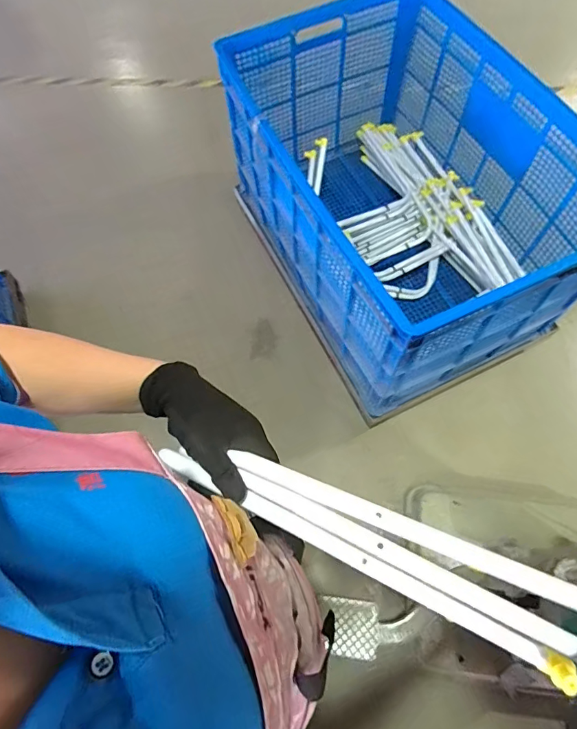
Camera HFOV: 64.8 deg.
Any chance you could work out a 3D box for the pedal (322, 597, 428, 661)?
[{"bbox_3d":[0.199,0.632,1.081,0.241,0.047,0.118,3,66,4],"label":"pedal"}]

